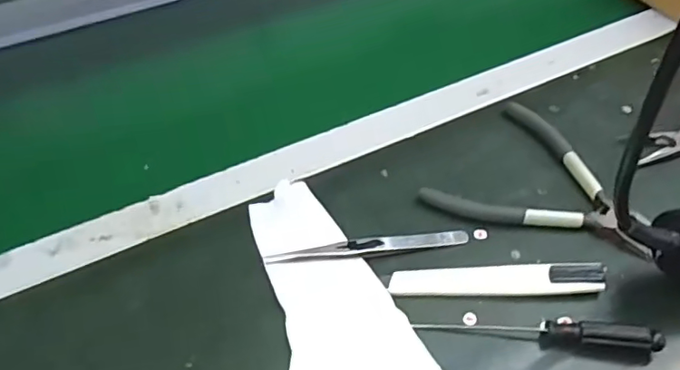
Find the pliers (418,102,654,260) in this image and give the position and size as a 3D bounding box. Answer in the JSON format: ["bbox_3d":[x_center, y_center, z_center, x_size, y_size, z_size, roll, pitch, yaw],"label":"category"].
[{"bbox_3d":[0.143,-0.014,0.399,0.144,0.012,0.122,12,48,14],"label":"pliers"}]

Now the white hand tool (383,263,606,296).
[{"bbox_3d":[0.095,0.057,0.332,0.126,0.009,0.019,-1,47,2],"label":"white hand tool"}]

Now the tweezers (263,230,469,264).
[{"bbox_3d":[0.018,0.039,0.350,0.129,0.007,0.013,-7,47,-4],"label":"tweezers"}]

